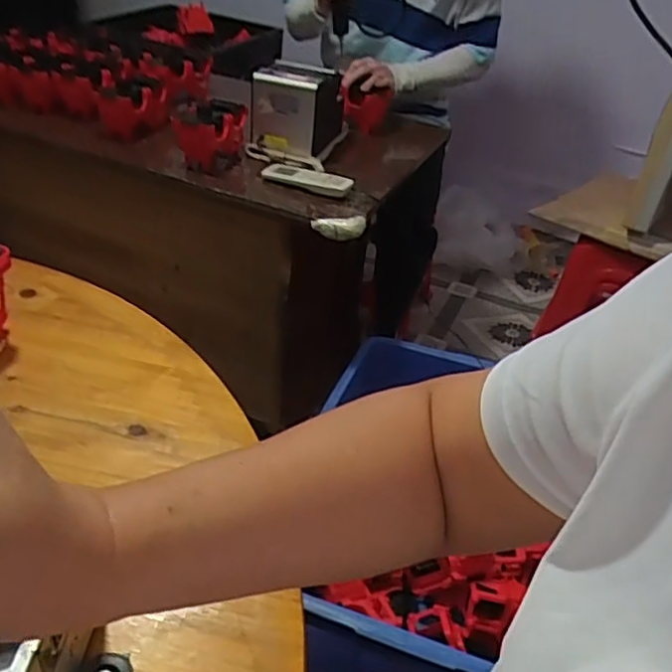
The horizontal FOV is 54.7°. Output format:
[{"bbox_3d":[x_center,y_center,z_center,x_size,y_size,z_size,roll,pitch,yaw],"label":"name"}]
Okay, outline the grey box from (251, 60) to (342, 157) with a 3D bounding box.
[{"bbox_3d":[-0.076,-0.420,1.191,0.136,0.129,0.128,13,38,8],"label":"grey box"}]

